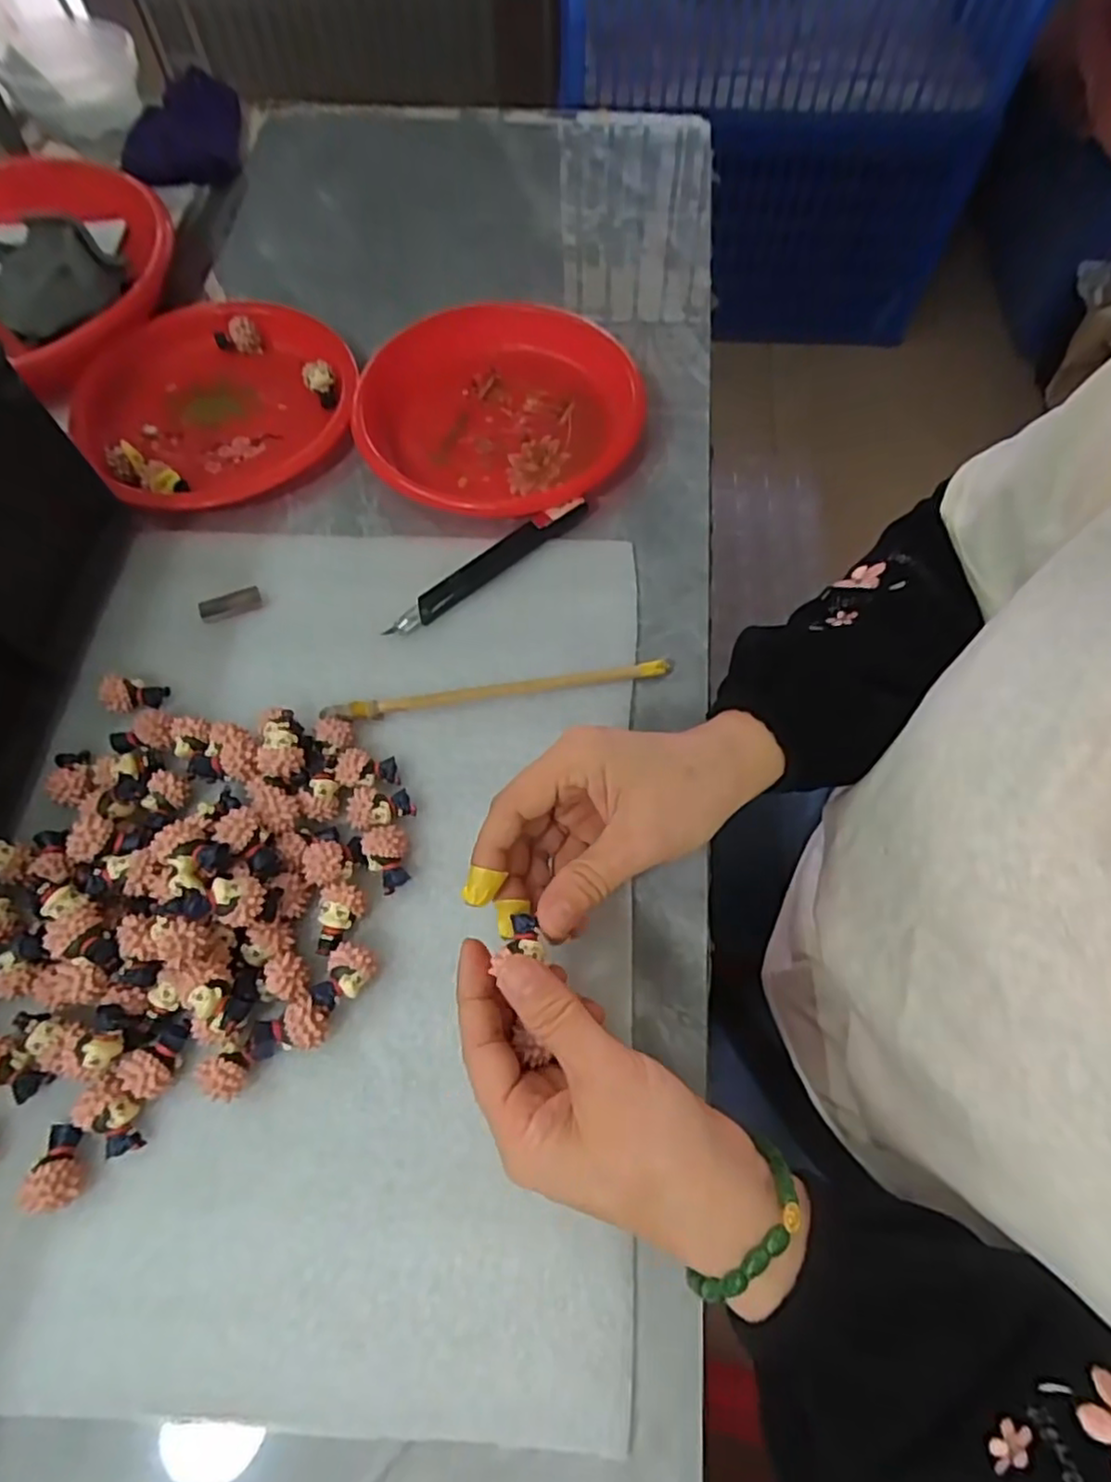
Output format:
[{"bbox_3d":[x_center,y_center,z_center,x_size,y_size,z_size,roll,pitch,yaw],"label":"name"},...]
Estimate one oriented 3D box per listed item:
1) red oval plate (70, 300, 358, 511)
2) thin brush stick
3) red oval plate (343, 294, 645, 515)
[{"bbox_3d":[-0.222,-0.227,0.457,0.172,0.021,0.168,-29,66,-14],"label":"red oval plate"},{"bbox_3d":[-0.029,-0.027,0.366,0.180,0.007,0.009,-8,63,-4],"label":"thin brush stick"},{"bbox_3d":[-0.035,-0.207,0.436,0.172,0.035,0.164,12,63,6],"label":"red oval plate"}]

